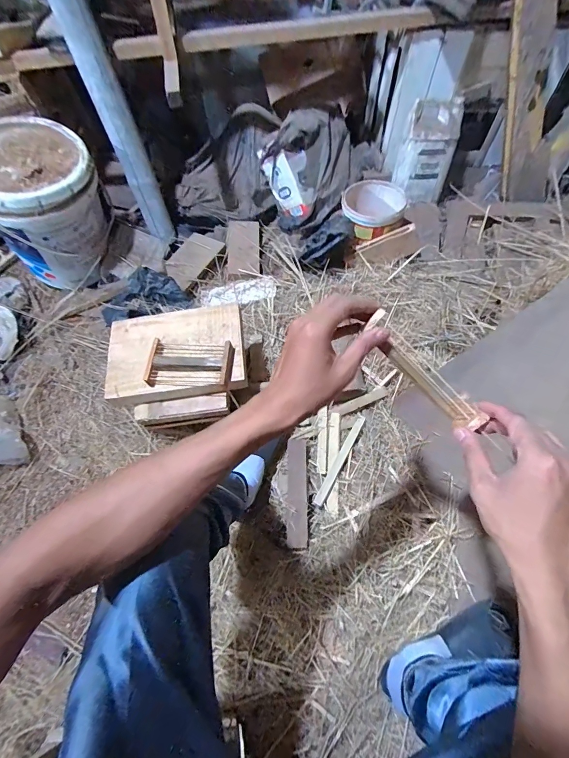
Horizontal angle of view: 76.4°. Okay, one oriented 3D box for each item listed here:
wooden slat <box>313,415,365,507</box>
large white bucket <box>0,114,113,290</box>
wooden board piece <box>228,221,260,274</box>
[{"bbox_3d":[0.130,0.180,0.823,0.022,0.015,0.228,26,65,16],"label":"wooden slat"},{"bbox_3d":[-0.619,-0.445,0.965,0.261,0.328,0.286,36,68,21],"label":"large white bucket"},{"bbox_3d":[-0.130,-0.424,1.162,0.100,0.014,0.208,1,69,-10],"label":"wooden board piece"}]

